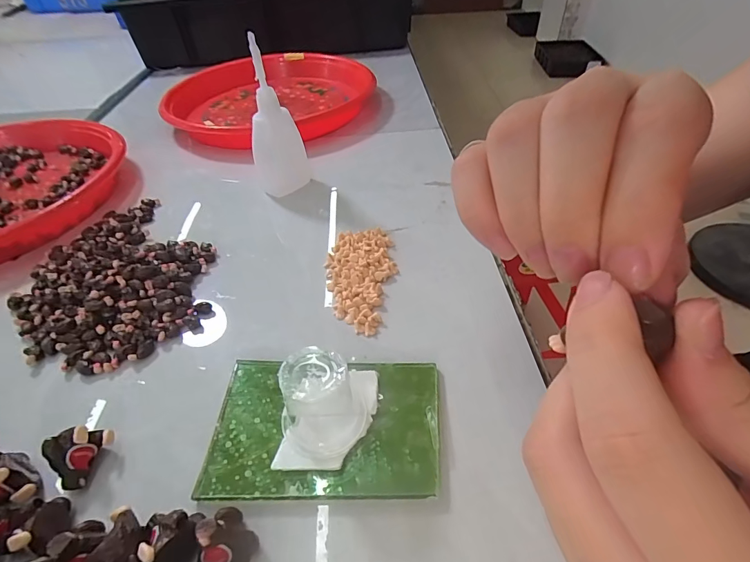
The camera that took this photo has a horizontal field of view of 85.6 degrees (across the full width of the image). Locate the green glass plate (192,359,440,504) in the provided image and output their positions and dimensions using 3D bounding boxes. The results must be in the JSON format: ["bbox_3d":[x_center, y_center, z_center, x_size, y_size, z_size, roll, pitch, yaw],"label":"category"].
[{"bbox_3d":[-0.023,0.067,0.189,0.104,0.008,0.067,1,43,3],"label":"green glass plate"}]

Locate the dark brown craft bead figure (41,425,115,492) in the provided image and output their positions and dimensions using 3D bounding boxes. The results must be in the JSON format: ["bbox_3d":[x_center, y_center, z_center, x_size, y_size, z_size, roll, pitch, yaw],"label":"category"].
[{"bbox_3d":[-0.130,0.075,0.177,0.016,0.021,0.024,12,45,14],"label":"dark brown craft bead figure"}]

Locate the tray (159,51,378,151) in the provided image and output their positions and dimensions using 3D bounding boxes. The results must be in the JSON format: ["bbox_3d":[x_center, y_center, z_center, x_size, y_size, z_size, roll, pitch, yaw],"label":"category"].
[{"bbox_3d":[-0.127,-0.227,0.488,0.232,0.032,0.223,-17,46,-16],"label":"tray"}]

